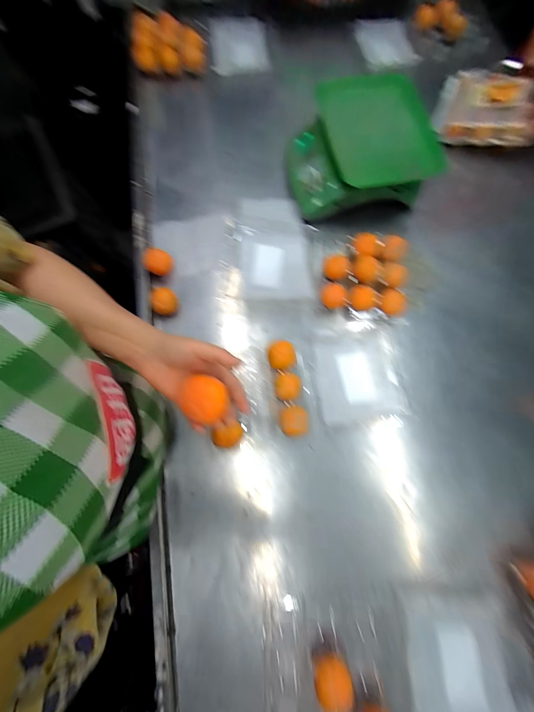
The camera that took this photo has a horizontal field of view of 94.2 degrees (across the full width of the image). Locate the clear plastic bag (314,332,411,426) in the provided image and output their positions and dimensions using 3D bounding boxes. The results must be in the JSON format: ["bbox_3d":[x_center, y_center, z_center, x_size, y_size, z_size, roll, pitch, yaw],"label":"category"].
[{"bbox_3d":[0.184,0.045,0.505,0.164,0.010,0.166,-9,75,-2],"label":"clear plastic bag"}]

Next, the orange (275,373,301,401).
[{"bbox_3d":[0.041,0.059,0.479,0.051,0.051,0.053,3,75,2],"label":"orange"}]

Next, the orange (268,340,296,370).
[{"bbox_3d":[0.029,0.000,0.492,0.052,0.042,0.053,0,77,0],"label":"orange"}]

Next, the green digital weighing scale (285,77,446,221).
[{"bbox_3d":[0.197,-0.484,0.578,0.286,0.096,0.294,-6,75,-1],"label":"green digital weighing scale"}]

